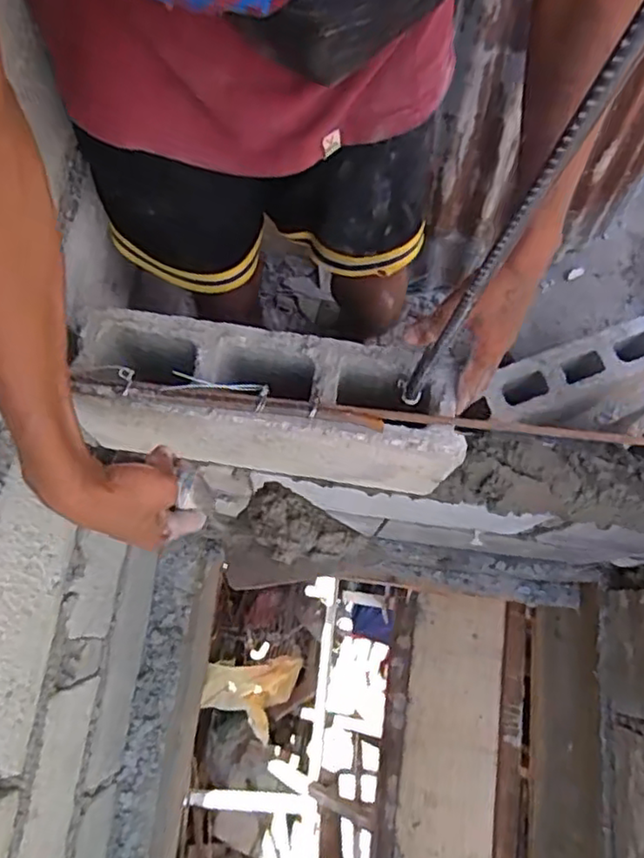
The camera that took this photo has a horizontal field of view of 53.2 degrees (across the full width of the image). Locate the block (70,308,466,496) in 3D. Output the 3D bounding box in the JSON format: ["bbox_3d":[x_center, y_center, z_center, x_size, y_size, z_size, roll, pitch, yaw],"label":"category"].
[{"bbox_3d":[-0.047,-0.019,0.677,0.357,0.217,0.101,7,73,0],"label":"block"}]

